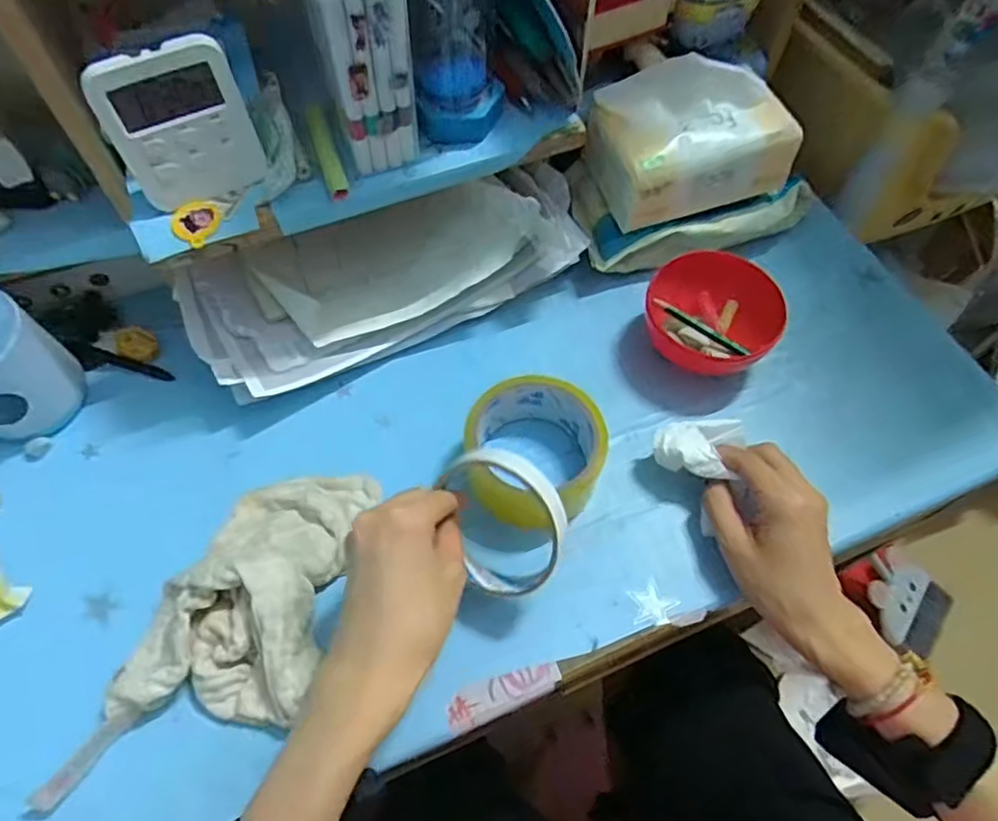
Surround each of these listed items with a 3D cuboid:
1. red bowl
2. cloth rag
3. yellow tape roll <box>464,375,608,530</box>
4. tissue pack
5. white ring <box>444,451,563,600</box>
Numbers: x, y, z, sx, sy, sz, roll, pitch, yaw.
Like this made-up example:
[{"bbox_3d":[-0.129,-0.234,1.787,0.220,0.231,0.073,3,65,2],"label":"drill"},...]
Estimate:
[{"bbox_3d":[0.161,-0.071,0.500,0.097,0.056,0.083,41,68,20],"label":"red bowl"},{"bbox_3d":[-0.152,0.120,0.379,0.105,0.046,0.212,15,61,8],"label":"cloth rag"},{"bbox_3d":[0.026,0.028,0.439,0.093,0.054,0.086,0,60,0],"label":"yellow tape roll"},{"bbox_3d":[0.147,-0.210,0.498,0.138,0.083,0.086,-23,63,-13],"label":"tissue pack"},{"bbox_3d":[0.002,0.063,0.377,0.085,0.078,0.014,53,31,0],"label":"white ring"}]

